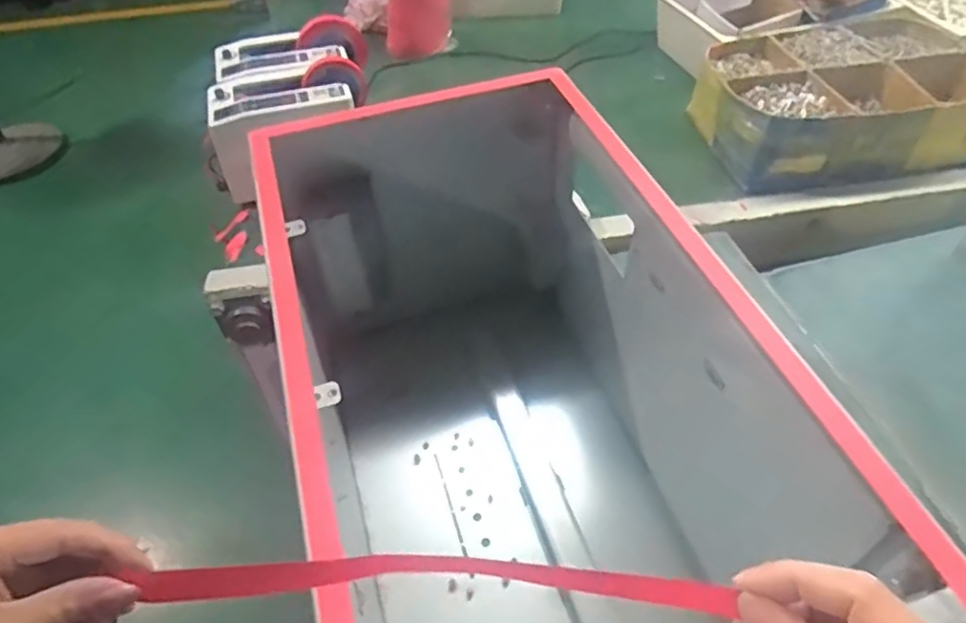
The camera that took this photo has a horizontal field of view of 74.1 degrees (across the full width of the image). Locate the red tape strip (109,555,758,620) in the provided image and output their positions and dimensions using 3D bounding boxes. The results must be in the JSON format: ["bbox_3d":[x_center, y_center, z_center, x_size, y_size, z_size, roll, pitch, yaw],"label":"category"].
[{"bbox_3d":[-0.030,0.112,0.266,0.250,0.010,0.020,-3,47,11],"label":"red tape strip"}]

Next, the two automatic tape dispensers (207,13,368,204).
[{"bbox_3d":[-0.309,-0.339,1.048,0.235,0.170,0.284,-7,48,-2],"label":"two automatic tape dispensers"}]

